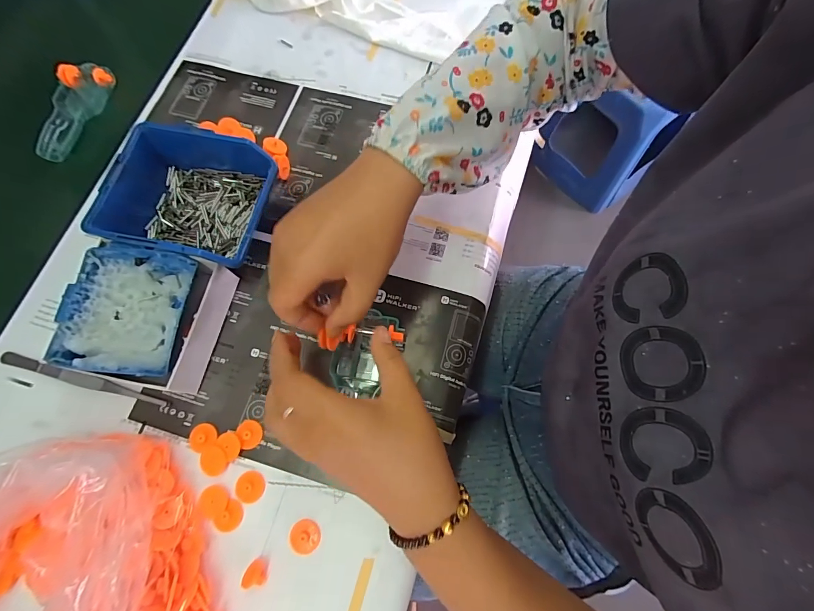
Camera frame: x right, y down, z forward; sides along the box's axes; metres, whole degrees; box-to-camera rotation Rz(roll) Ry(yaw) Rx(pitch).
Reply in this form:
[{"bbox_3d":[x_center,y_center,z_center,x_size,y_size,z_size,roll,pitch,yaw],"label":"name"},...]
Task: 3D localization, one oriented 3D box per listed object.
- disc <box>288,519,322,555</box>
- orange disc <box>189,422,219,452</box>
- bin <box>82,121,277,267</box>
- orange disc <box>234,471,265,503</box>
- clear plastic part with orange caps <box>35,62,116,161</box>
[{"bbox_3d":[-0.077,0.173,0.278,0.023,0.007,0.022,-1,72,2],"label":"disc"},{"bbox_3d":[-0.164,0.106,0.297,0.024,0.004,0.020,-25,73,-6],"label":"orange disc"},{"bbox_3d":[-0.190,-0.090,0.332,0.129,0.061,0.114,10,72,5],"label":"bin"},{"bbox_3d":[-0.123,0.141,0.286,0.024,0.007,0.022,-1,72,2],"label":"orange disc"},{"bbox_3d":[-0.379,-0.219,0.411,0.058,0.021,0.121,19,73,8],"label":"clear plastic part with orange caps"}]

